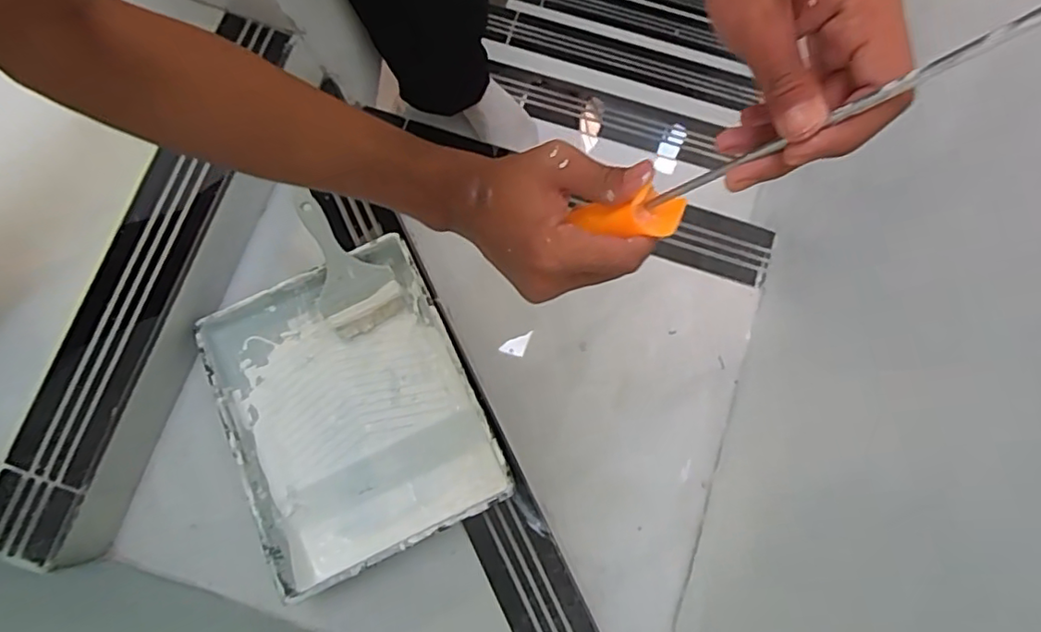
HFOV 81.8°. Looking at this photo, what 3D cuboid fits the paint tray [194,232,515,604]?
[{"bbox_3d":[-0.209,0.107,0.745,0.286,0.080,0.362,-26,80,-4],"label":"paint tray"}]

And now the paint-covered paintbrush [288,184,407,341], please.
[{"bbox_3d":[-0.228,-0.071,0.752,0.094,0.025,0.191,-28,97,-5],"label":"paint-covered paintbrush"}]

